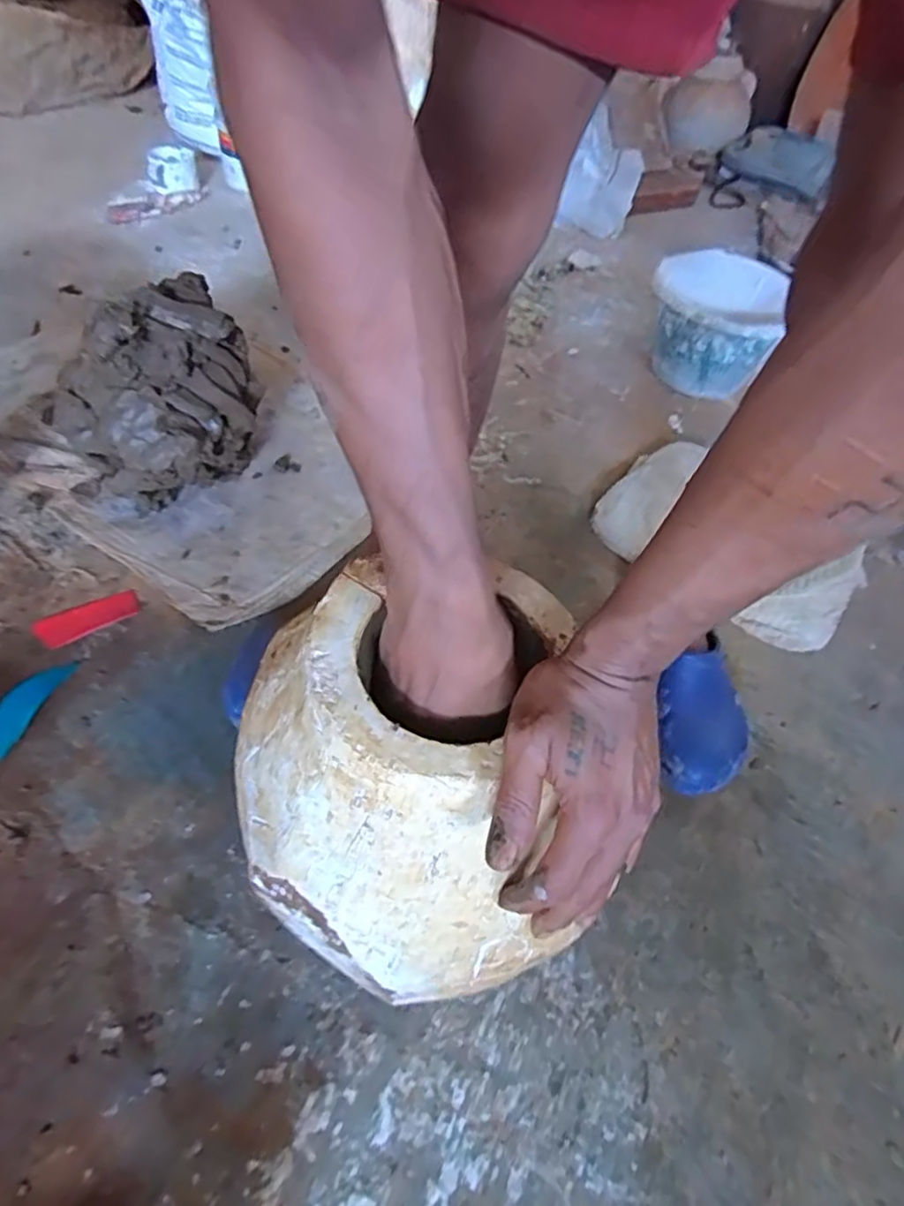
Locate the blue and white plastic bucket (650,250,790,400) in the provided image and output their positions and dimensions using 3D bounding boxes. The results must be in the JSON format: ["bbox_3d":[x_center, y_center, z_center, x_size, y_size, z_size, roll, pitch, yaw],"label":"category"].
[{"bbox_3d":[0.438,-0.470,1.167,0.198,0.174,0.192,3,52,-4],"label":"blue and white plastic bucket"}]

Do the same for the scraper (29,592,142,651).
[{"bbox_3d":[-0.430,0.017,0.798,0.112,0.004,0.045,-27,59,-24],"label":"scraper"}]

